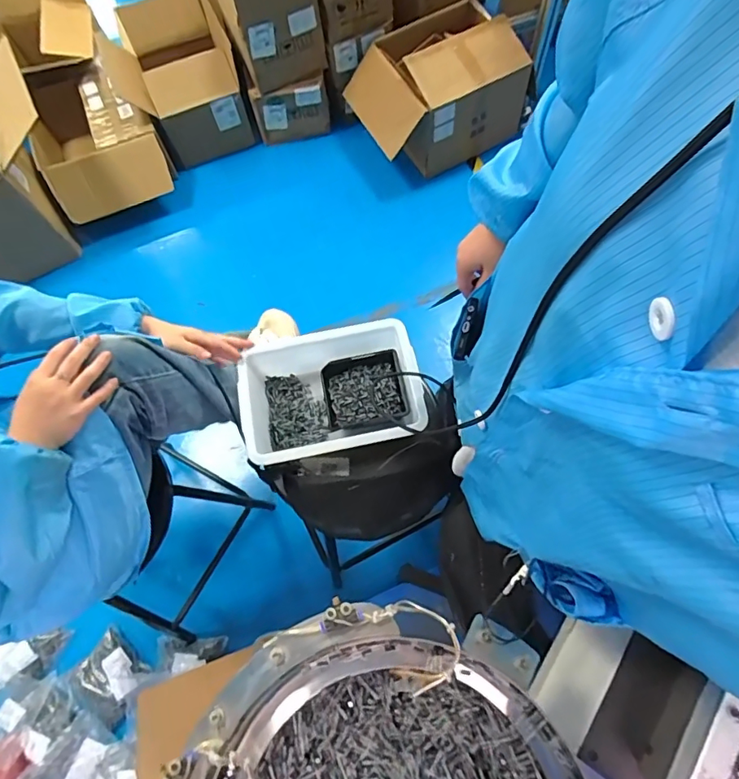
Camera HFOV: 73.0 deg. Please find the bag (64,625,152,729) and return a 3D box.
[{"bbox_3d":[-0.586,0.645,1.119,0.160,0.041,0.139,37,74,16],"label":"bag"}]

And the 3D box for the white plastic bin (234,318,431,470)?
[{"bbox_3d":[-0.065,0.014,0.835,0.288,0.097,0.197,-12,68,-2],"label":"white plastic bin"}]

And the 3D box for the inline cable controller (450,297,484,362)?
[{"bbox_3d":[0.116,-0.070,0.585,0.037,0.018,0.073,18,88,42],"label":"inline cable controller"}]

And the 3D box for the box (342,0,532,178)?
[{"bbox_3d":[0.202,-0.935,1.541,0.489,0.311,0.339,-21,68,-6],"label":"box"}]

